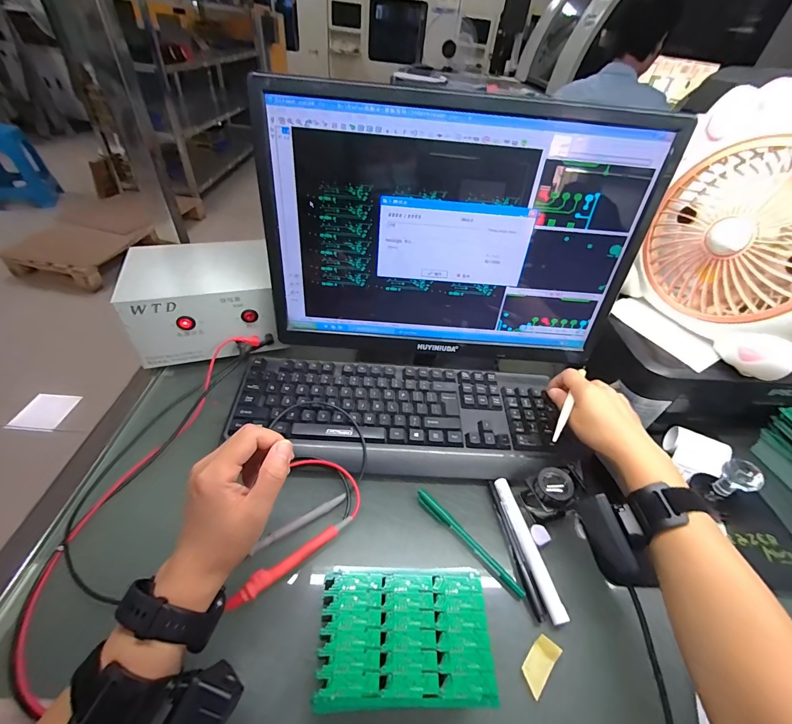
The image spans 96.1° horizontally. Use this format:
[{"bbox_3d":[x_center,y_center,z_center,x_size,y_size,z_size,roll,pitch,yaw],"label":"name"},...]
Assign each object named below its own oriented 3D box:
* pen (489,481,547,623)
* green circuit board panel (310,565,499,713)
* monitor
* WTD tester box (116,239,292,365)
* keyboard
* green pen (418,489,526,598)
[{"bbox_3d":[0.124,0.192,0.378,0.012,0.011,0.135,-1,44,-10],"label":"pen"},{"bbox_3d":[0.008,0.212,0.283,0.131,0.005,0.088,3,43,-5],"label":"green circuit board panel"},{"bbox_3d":[0.065,-0.130,0.442,0.439,0.309,0.071,4,43,-4],"label":"monitor"},{"bbox_3d":[-0.284,-0.082,0.542,0.197,0.132,0.162,-5,45,-13],"label":"WTD tester box"},{"bbox_3d":[0.010,0.068,0.470,0.424,0.034,0.154,7,43,-1],"label":"keyboard"},{"bbox_3d":[0.076,0.187,0.376,0.138,0.007,0.014,36,50,27],"label":"green pen"}]

